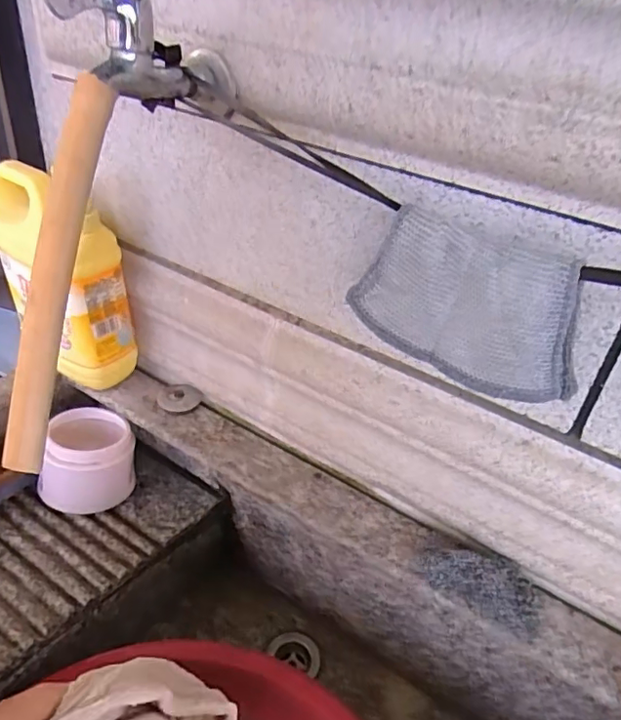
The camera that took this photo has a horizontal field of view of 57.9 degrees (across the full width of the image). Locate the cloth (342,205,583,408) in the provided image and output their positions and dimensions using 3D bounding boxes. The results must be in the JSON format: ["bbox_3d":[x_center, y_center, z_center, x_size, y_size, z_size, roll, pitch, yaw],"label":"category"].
[{"bbox_3d":[0.091,-0.032,0.333,0.134,0.088,0.019,21,38,20],"label":"cloth"}]

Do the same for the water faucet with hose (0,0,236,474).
[{"bbox_3d":[-0.133,-0.083,0.349,0.058,0.309,0.124,16,-5,14],"label":"water faucet with hose"}]

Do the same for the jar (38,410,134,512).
[{"bbox_3d":[-0.242,0.106,0.618,0.091,0.081,0.098,4,36,-3],"label":"jar"}]

